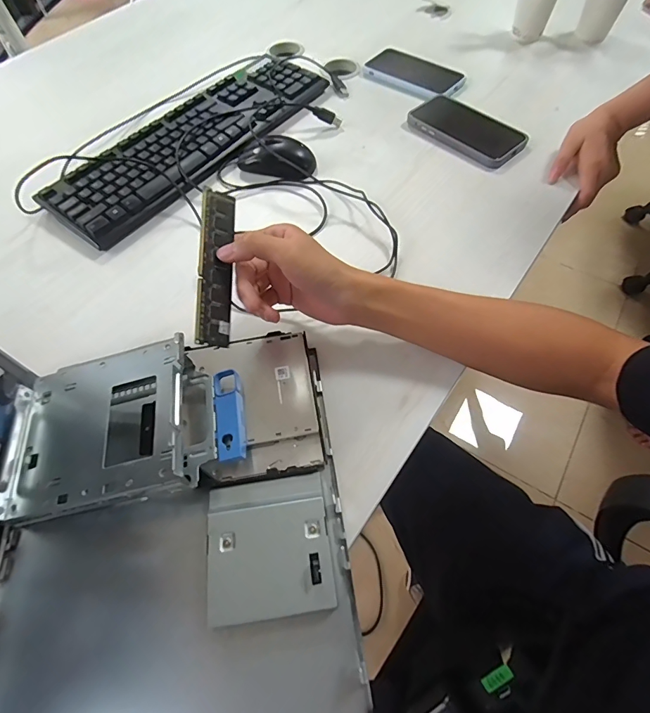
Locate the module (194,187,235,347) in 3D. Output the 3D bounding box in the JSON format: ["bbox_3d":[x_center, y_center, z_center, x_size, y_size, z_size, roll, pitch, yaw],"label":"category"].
[{"bbox_3d":[-0.090,-0.075,0.332,0.029,0.004,0.129,6,81,-36],"label":"module"}]

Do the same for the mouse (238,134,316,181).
[{"bbox_3d":[-0.067,-0.274,0.550,0.104,0.030,0.055,10,61,9],"label":"mouse"}]

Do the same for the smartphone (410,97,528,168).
[{"bbox_3d":[0.200,-0.328,0.576,0.092,0.011,0.168,-41,66,-19],"label":"smartphone"}]

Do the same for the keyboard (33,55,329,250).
[{"bbox_3d":[-0.176,-0.312,0.577,0.149,0.034,0.441,35,67,20],"label":"keyboard"}]

